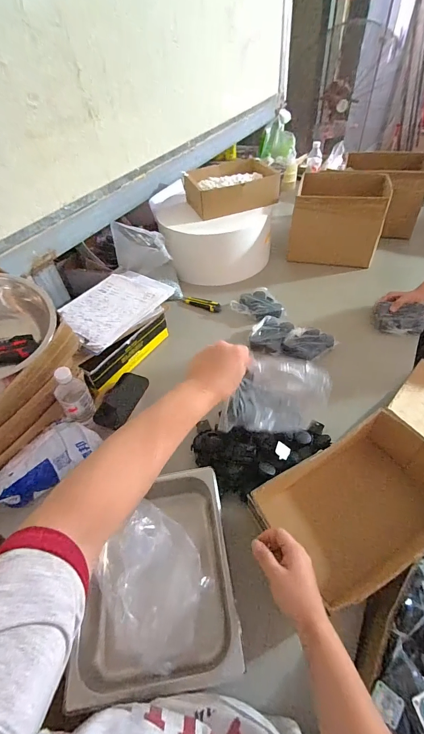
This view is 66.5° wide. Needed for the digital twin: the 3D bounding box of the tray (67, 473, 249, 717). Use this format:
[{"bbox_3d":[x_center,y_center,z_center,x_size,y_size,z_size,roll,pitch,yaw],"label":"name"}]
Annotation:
[{"bbox_3d":[-0.096,0.360,0.573,0.253,0.099,0.308,-9,48,-2],"label":"tray"}]

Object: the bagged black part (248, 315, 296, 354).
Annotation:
[{"bbox_3d":[0.179,-0.097,0.994,0.105,0.040,0.135,24,55,24],"label":"bagged black part"}]

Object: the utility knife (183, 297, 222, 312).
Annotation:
[{"bbox_3d":[-0.032,-0.222,1.133,0.141,0.015,0.042,14,51,17],"label":"utility knife"}]

